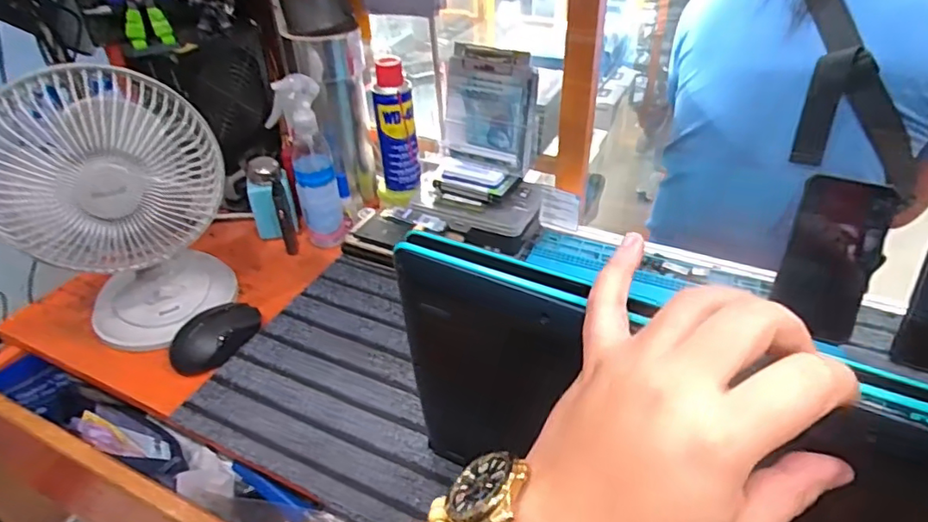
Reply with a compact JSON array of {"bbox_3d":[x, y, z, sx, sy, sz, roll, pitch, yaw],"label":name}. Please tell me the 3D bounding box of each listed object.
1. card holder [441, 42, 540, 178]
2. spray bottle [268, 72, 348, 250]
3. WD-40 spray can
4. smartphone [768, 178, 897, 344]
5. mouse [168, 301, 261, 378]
[{"bbox_3d":[0.028,-0.180,0.676,0.114,0.129,0.054,23,44,29],"label":"card holder"},{"bbox_3d":[-0.195,-0.115,0.712,0.067,0.224,0.047,-9,38,-9],"label":"spray bottle"},{"bbox_3d":[-0.090,-0.163,0.732,0.059,0.185,0.053,-5,38,-5],"label":"WD-40 spray can"},{"bbox_3d":[0.370,-0.003,0.568,0.080,0.155,0.015,16,12,23],"label":"smartphone"},{"bbox_3d":[-0.266,0.080,0.604,0.054,0.035,0.097,19,42,24],"label":"mouse"}]

